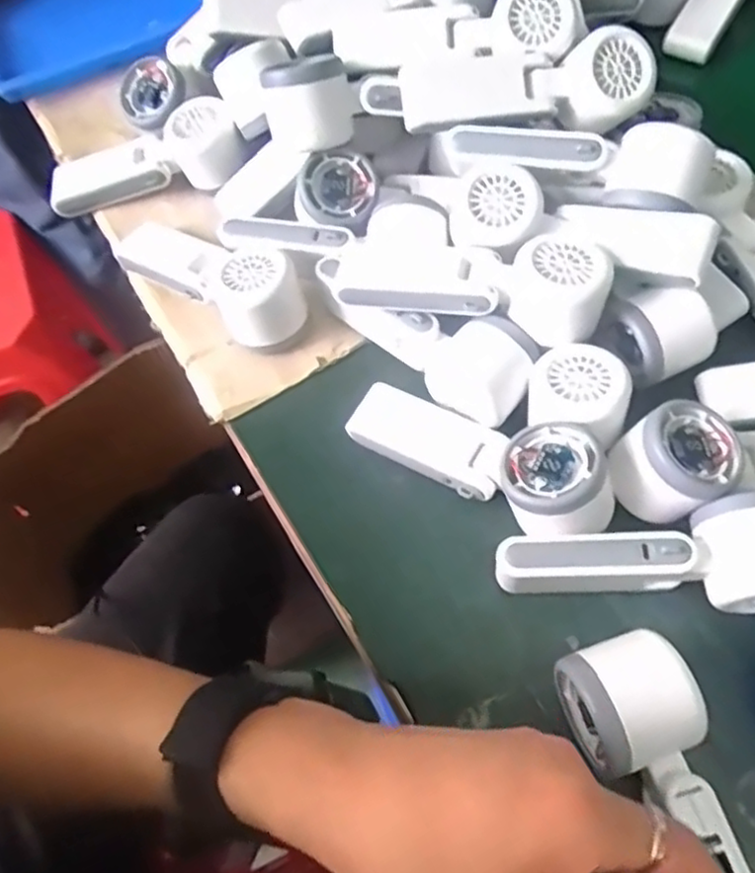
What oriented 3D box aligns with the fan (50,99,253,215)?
[{"bbox_3d":[-0.190,-0.234,0.583,0.184,0.046,0.062,-10,60,19],"label":"fan"}]

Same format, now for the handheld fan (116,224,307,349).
[{"bbox_3d":[-0.118,-0.116,0.499,0.168,0.054,0.058,29,67,31],"label":"handheld fan"}]

